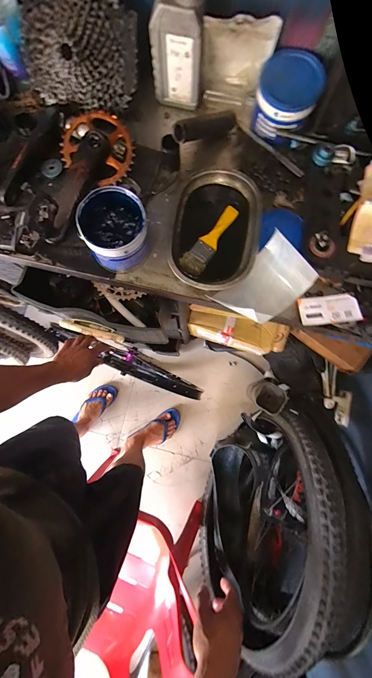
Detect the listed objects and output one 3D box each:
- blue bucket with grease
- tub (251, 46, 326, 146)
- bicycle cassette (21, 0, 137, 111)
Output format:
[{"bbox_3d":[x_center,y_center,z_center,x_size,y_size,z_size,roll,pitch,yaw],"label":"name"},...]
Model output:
[{"bbox_3d":[-0.112,-0.172,0.460,0.096,0.086,0.097,0,83,1],"label":"blue bucket with grease"},{"bbox_3d":[0.172,-0.413,0.488,0.098,0.083,0.104,0,83,1],"label":"tub"},{"bbox_3d":[-0.182,-0.479,0.460,0.199,0.167,0.053,8,40,4],"label":"bicycle cassette"}]

